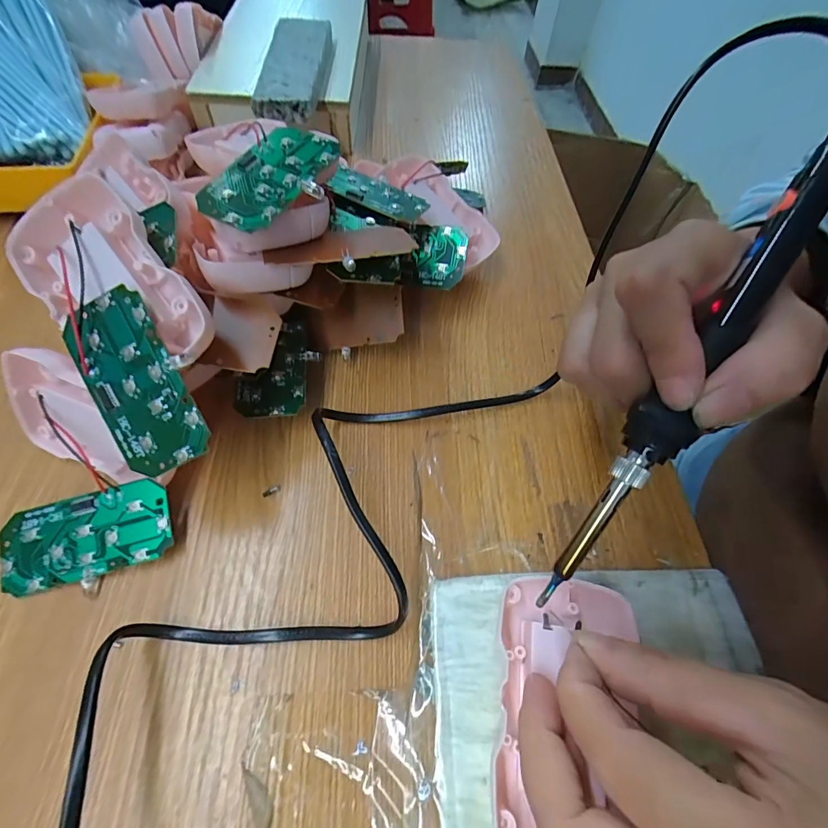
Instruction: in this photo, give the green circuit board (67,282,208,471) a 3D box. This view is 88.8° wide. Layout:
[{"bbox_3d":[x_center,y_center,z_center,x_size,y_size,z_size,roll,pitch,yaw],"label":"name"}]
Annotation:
[{"bbox_3d":[-0.113,-0.012,0.171,0.036,0.004,0.074,-26,92,5],"label":"green circuit board"}]

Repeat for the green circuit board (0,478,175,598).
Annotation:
[{"bbox_3d":[-0.150,0.056,0.193,0.073,0.004,0.038,-15,76,-5],"label":"green circuit board"}]

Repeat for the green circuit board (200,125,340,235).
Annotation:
[{"bbox_3d":[-0.066,-0.111,0.196,0.037,0.008,0.072,25,60,12],"label":"green circuit board"}]

